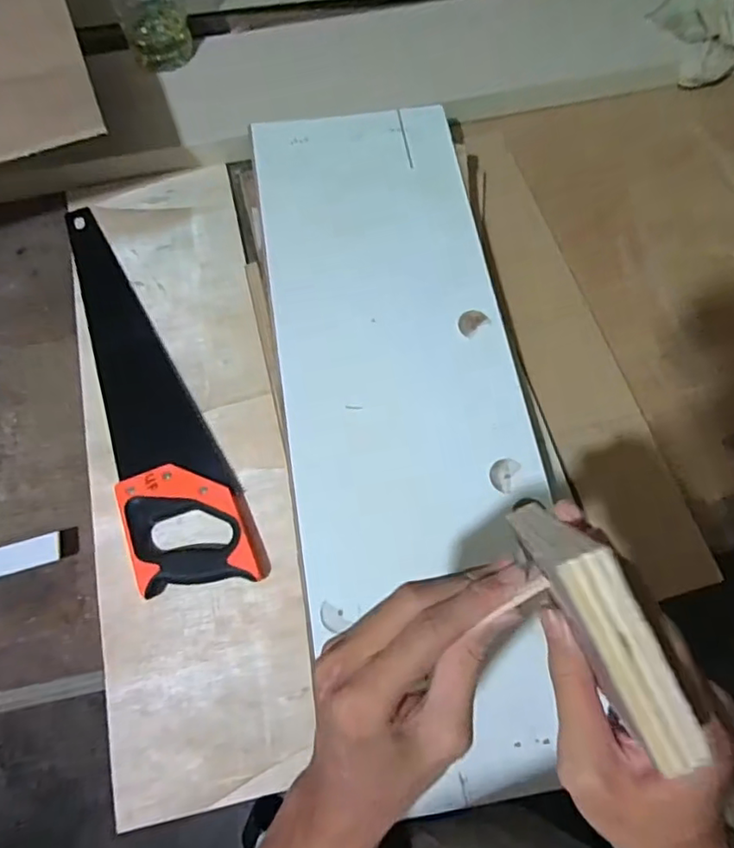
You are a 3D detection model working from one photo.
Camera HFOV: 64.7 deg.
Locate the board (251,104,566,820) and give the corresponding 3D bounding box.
[{"bbox_3d":[0.033,-0.043,0.589,0.235,0.026,0.727,-8,68,-3],"label":"board"}]

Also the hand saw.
[{"bbox_3d":[-0.247,-0.053,0.648,0.114,0.032,0.495,-21,69,-8],"label":"hand saw"}]

